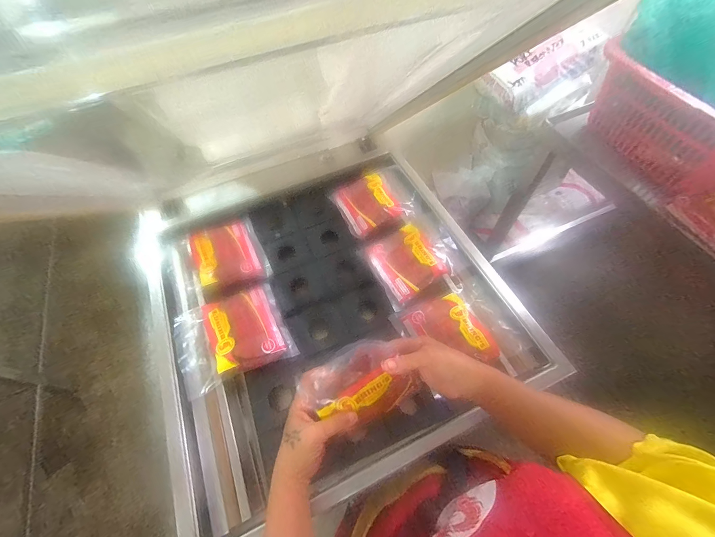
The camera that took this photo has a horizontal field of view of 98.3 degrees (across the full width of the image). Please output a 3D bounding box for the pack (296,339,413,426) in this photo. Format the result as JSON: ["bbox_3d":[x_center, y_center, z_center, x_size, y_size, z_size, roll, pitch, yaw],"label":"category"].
[{"bbox_3d":[-0.001,0.147,0.396,0.120,0.022,0.090,-27,62,-12],"label":"pack"}]

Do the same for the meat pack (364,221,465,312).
[{"bbox_3d":[0.108,-0.014,0.565,0.160,0.032,0.154,-23,61,-10],"label":"meat pack"}]

